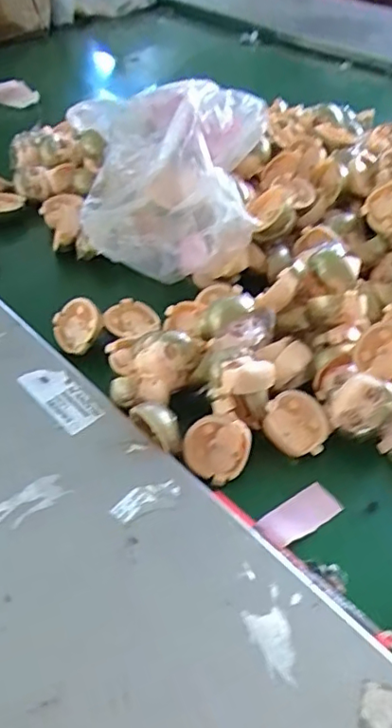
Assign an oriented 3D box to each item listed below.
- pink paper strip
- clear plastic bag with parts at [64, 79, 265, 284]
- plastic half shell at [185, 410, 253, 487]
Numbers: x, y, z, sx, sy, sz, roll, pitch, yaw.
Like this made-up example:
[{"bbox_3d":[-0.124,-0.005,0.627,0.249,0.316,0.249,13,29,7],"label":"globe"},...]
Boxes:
[{"bbox_3d":[0.073,0.107,0.405,0.059,0.006,0.028,-25,50,-22],"label":"pink paper strip"},{"bbox_3d":[-0.034,-0.192,0.583,0.197,0.125,0.222,-1,45,0],"label":"clear plastic bag with parts"},{"bbox_3d":[0.015,0.062,0.427,0.046,0.050,0.020,12,10,5],"label":"plastic half shell"}]

